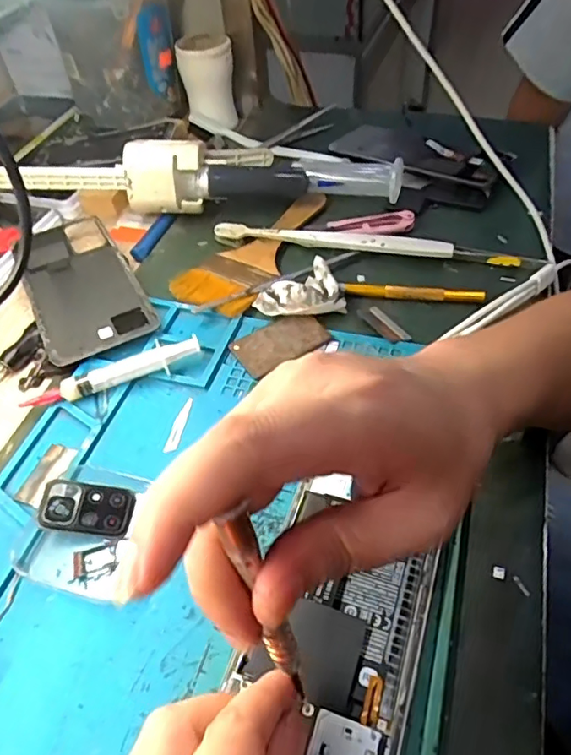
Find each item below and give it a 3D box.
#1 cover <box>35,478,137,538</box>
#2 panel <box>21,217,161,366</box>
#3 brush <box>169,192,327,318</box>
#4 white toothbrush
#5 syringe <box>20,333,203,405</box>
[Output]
[{"bbox_3d":[-0.103,0.067,0.286,0.046,0.004,0.027,12,52,-8],"label":"cover"},{"bbox_3d":[-0.153,-0.070,0.413,0.074,0.010,0.161,-23,52,-16],"label":"panel"},{"bbox_3d":[-0.019,-0.105,0.436,0.062,0.007,0.160,22,54,21],"label":"brush"},{"bbox_3d":[0.034,-0.107,0.429,0.183,0.015,0.013,9,50,11],"label":"white toothbrush"},{"bbox_3d":[-0.106,-0.001,0.346,0.108,0.017,0.016,-22,51,-15],"label":"syringe"}]

